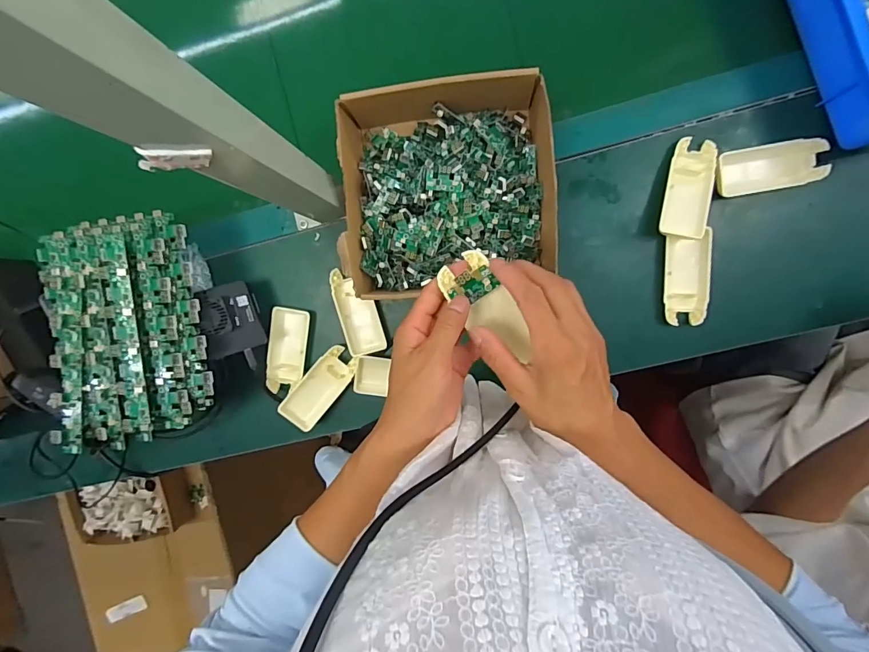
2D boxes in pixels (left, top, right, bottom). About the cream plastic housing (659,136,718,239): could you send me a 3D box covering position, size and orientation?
[{"bbox_3d":[0.270,-0.146,0.464,0.049,0.023,0.102,9,96,5],"label":"cream plastic housing"}]

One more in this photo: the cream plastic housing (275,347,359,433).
[{"bbox_3d":[-0.138,0.073,0.524,0.045,0.014,0.103,39,85,1],"label":"cream plastic housing"}]

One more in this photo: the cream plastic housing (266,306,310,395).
[{"bbox_3d":[-0.179,0.030,0.535,0.046,0.018,0.103,11,96,5],"label":"cream plastic housing"}]

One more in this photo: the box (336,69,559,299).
[{"bbox_3d":[0.015,-0.146,0.468,0.211,0.076,0.214,-2,95,6],"label":"box"}]

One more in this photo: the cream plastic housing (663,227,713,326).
[{"bbox_3d":[0.277,-0.051,0.478,0.047,0.014,0.098,-1,95,6],"label":"cream plastic housing"}]

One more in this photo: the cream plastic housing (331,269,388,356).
[{"bbox_3d":[-0.092,-0.018,0.520,0.048,0.015,0.103,-16,93,7],"label":"cream plastic housing"}]

